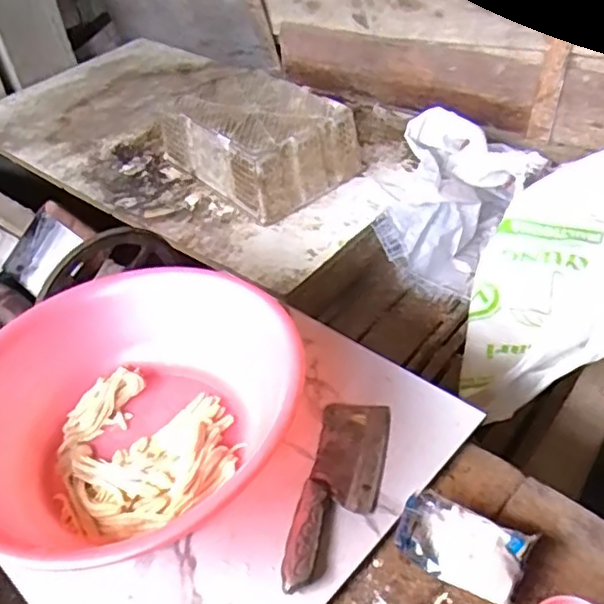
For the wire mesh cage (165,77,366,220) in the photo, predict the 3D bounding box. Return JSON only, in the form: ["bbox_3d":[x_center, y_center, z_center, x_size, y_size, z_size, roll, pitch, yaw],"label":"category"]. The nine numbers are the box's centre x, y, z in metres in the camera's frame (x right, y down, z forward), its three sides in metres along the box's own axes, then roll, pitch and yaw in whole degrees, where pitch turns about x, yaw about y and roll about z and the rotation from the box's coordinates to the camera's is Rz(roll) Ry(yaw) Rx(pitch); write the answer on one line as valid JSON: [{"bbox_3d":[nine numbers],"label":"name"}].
[{"bbox_3d":[-0.114,-0.430,1.673,0.323,0.191,0.453,-30,48,-27],"label":"wire mesh cage"}]

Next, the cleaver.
[{"bbox_3d":[0.044,0.207,0.719,0.081,0.017,0.244,8,43,12],"label":"cleaver"}]

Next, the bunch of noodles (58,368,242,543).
[{"bbox_3d":[-0.192,0.172,0.787,0.206,0.037,0.240,-12,43,-10],"label":"bunch of noodles"}]

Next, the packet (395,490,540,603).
[{"bbox_3d":[0.161,0.245,0.656,0.129,0.033,0.078,25,49,28],"label":"packet"}]

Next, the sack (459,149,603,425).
[{"bbox_3d":[0.542,-0.115,1.249,0.364,0.241,0.752,28,51,30],"label":"sack"}]

